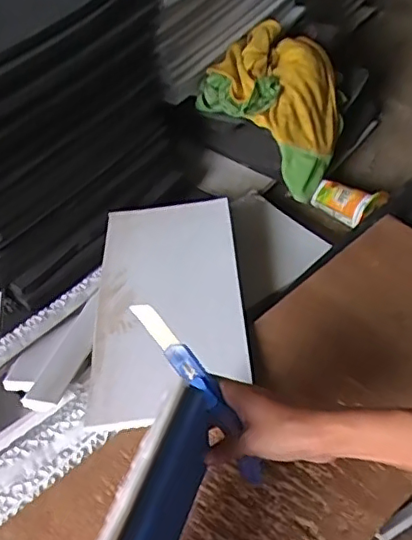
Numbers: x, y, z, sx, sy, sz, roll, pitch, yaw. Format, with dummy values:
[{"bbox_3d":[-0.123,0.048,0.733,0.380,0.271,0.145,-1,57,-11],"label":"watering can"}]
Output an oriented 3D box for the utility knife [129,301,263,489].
[{"bbox_3d":[-0.002,0.098,0.472,0.019,0.017,0.173,-35,90,-22],"label":"utility knife"}]

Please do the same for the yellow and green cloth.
[{"bbox_3d":[0.116,-0.235,0.833,0.192,0.150,0.177,34,61,28],"label":"yellow and green cloth"}]

